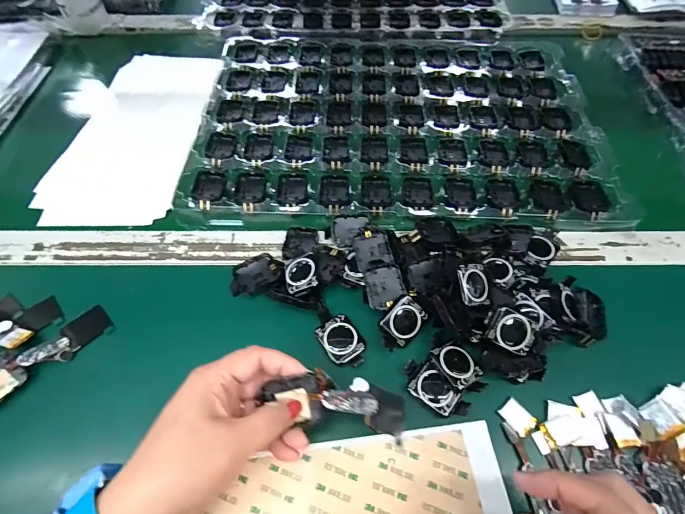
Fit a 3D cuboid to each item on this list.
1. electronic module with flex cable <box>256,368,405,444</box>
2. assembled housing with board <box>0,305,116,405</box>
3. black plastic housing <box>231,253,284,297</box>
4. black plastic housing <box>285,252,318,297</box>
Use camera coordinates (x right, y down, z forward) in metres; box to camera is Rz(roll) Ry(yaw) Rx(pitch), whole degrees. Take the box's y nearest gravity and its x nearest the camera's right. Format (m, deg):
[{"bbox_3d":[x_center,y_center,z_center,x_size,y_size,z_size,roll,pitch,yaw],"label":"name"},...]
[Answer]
[{"bbox_3d":[-0.005,0.095,0.247,0.091,0.020,0.031,8,59,11],"label":"electronic module with flex cable"},{"bbox_3d":[-0.257,0.082,0.316,0.110,0.025,0.031,-38,65,-20],"label":"assembled housing with board"},{"bbox_3d":[-0.082,0.020,0.356,0.051,0.015,0.035,-26,62,-15],"label":"black plastic housing"},{"bbox_3d":[-0.036,0.019,0.346,0.030,0.017,0.043,-27,53,12],"label":"black plastic housing"}]

